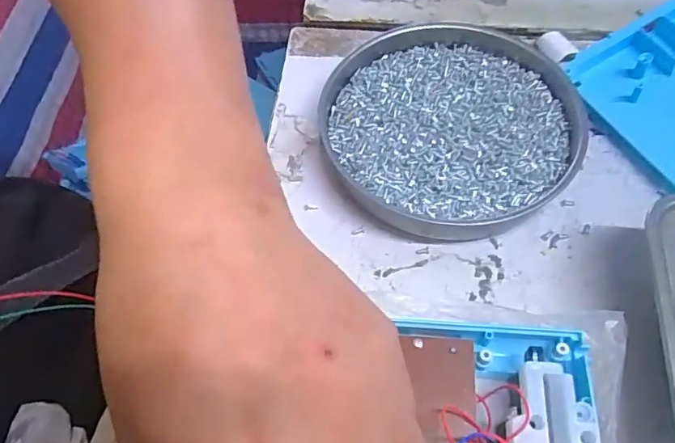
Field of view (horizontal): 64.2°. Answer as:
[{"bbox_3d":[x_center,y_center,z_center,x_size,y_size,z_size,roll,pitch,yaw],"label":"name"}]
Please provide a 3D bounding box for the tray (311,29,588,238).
[{"bbox_3d":[0.062,-0.054,0.299,0.137,0.019,0.127,-1,60,2],"label":"tray"}]

